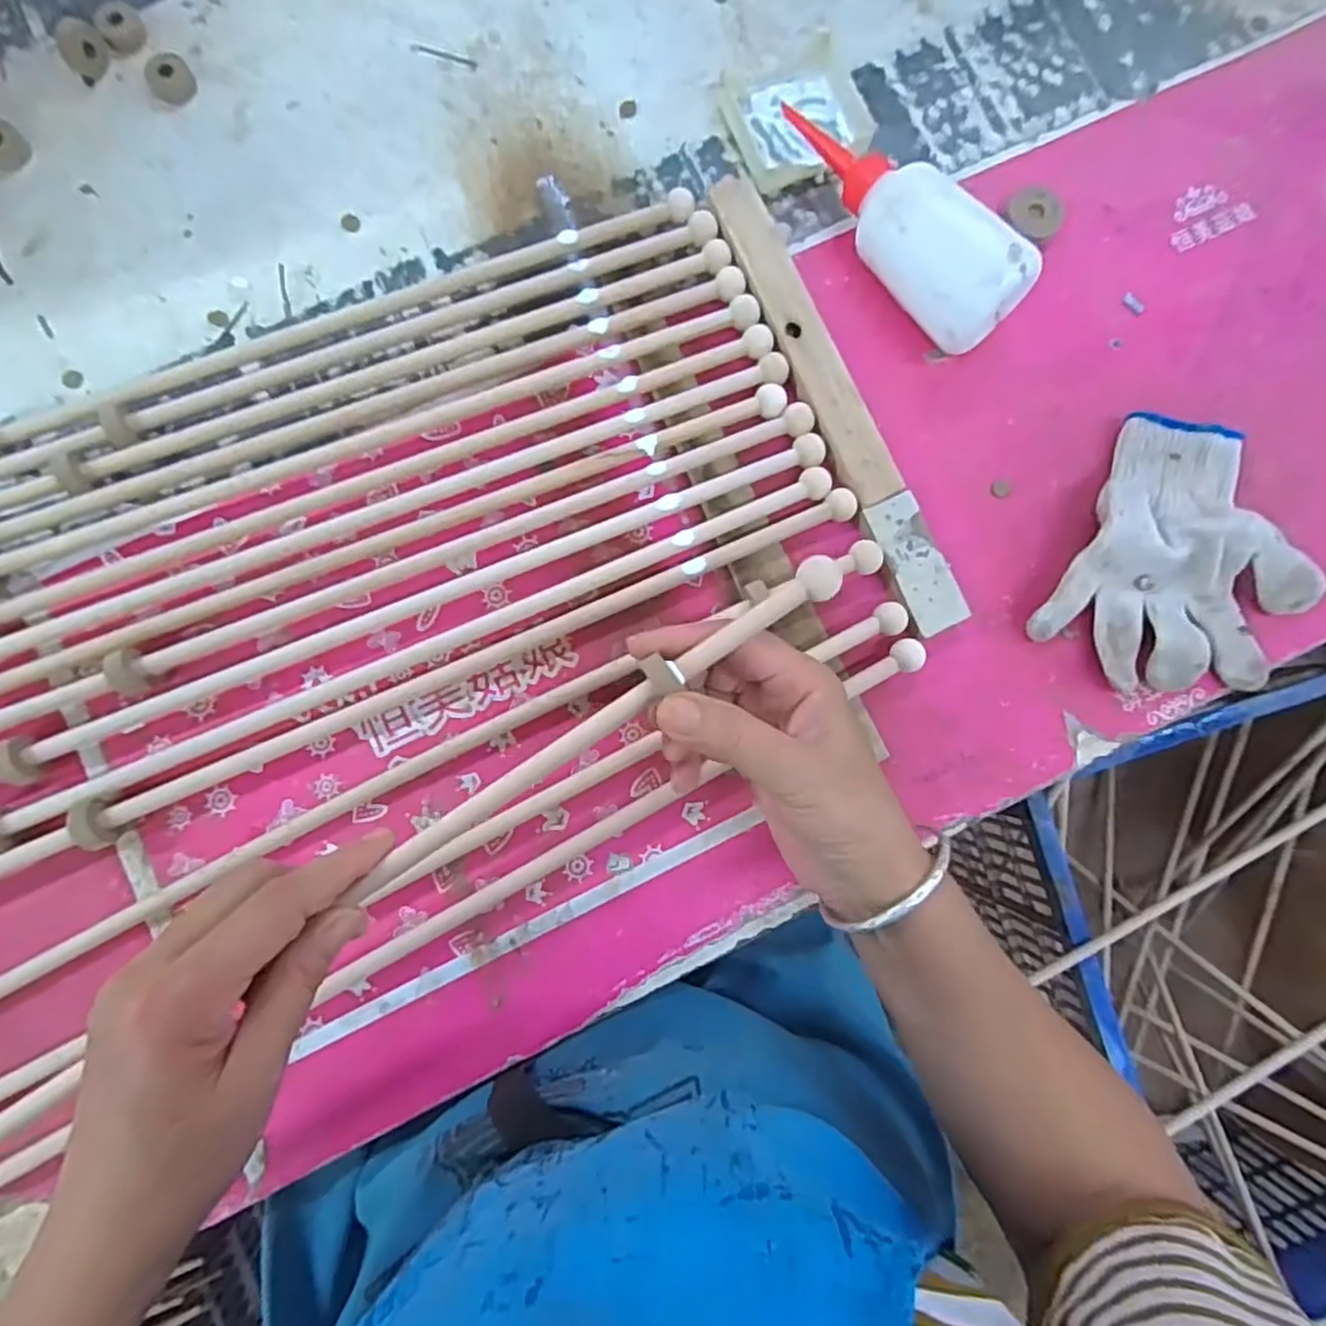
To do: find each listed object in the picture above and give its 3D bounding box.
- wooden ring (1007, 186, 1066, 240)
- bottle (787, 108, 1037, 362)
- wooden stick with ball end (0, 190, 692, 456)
[{"bbox_3d":[0.232,-0.280,0.431,0.034,0.006,0.034,0,84,-3],"label":"wooden ring"},{"bbox_3d":[0.130,-0.256,0.397,0.047,0.060,0.172,-41,87,-6],"label":"bottle"},{"bbox_3d":[-0.300,-0.153,0.389,0.674,0.025,0.028,-21,85,-5],"label":"wooden stick with ball end"}]

